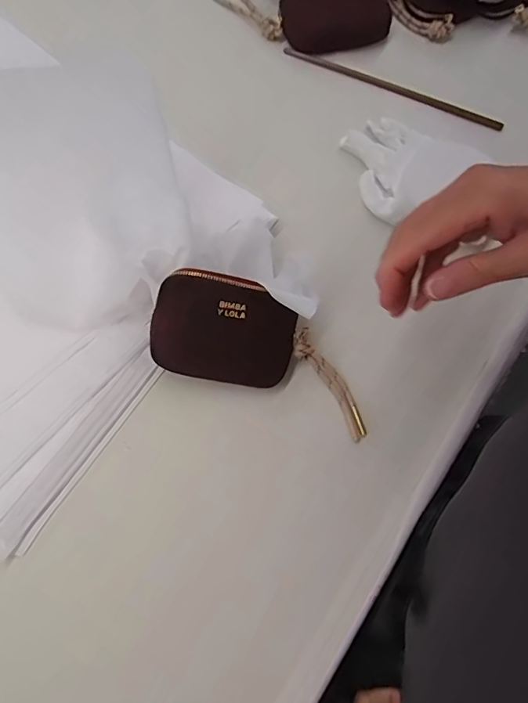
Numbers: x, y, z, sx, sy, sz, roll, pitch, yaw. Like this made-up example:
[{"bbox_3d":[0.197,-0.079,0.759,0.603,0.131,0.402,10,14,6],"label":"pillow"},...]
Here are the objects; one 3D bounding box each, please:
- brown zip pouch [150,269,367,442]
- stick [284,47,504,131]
[{"bbox_3d":[0.006,-0.003,0.368,0.182,0.033,0.084,18,112,-16],"label":"brown zip pouch"},{"bbox_3d":[0.139,-0.287,0.511,0.246,0.011,0.010,23,71,7],"label":"stick"}]

